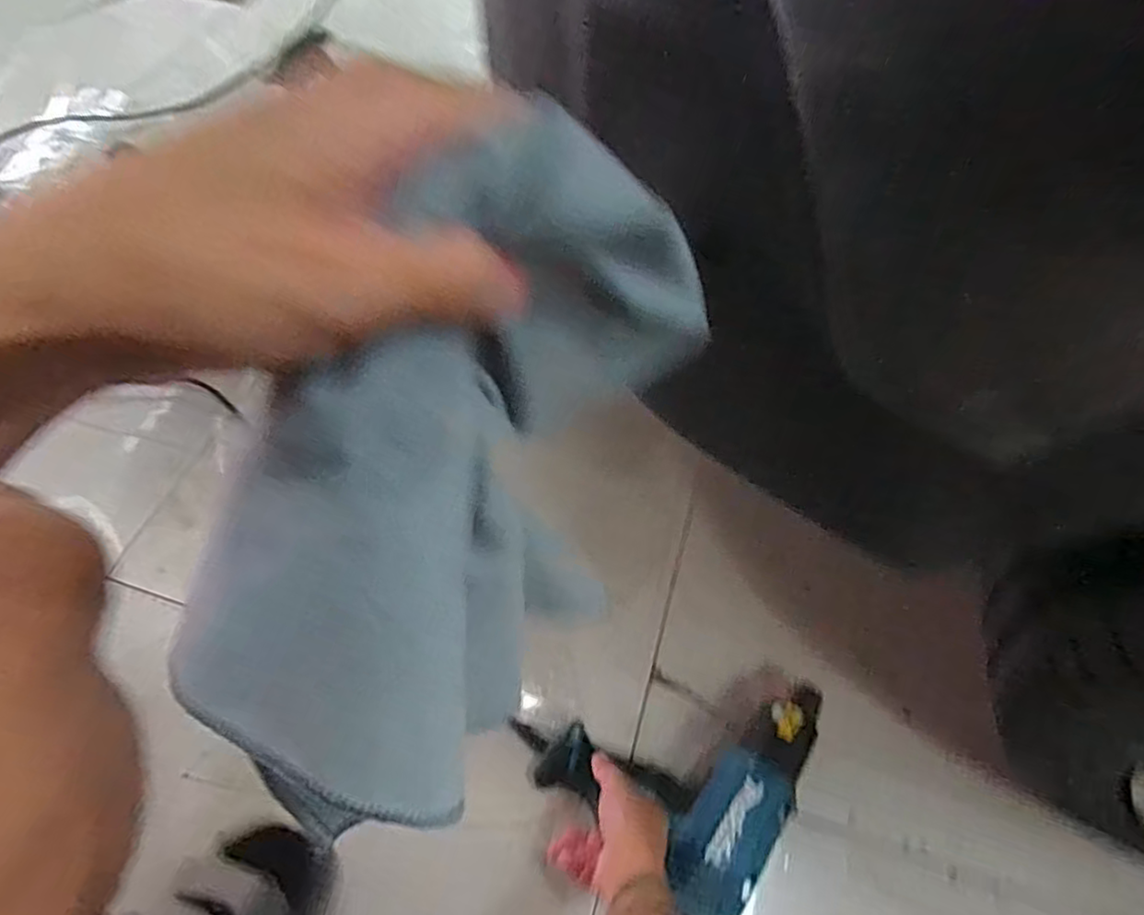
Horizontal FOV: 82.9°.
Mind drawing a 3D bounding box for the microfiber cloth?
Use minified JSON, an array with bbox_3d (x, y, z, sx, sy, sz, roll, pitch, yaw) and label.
[{"bbox_3d":[-0.029,0.007,0.190,0.077,0.102,0.179,29,97,18],"label":"microfiber cloth"}]

